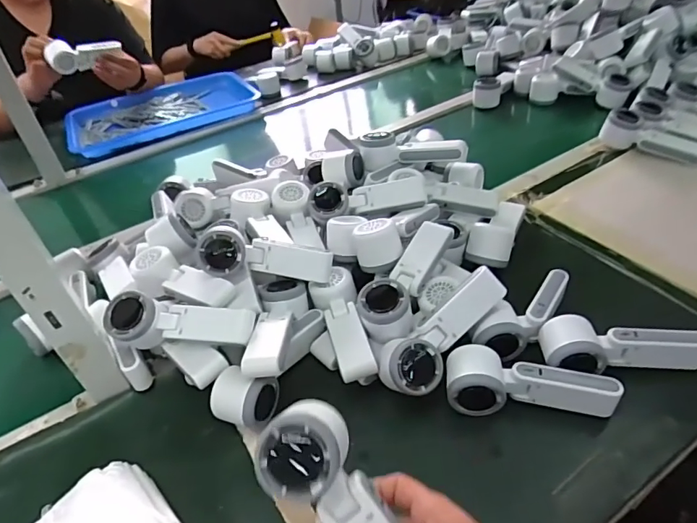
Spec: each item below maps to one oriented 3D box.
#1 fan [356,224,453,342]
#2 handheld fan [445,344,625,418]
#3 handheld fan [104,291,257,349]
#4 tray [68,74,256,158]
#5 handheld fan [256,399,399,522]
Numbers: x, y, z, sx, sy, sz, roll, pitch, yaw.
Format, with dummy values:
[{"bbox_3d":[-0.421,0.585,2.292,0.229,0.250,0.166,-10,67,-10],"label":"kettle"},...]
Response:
[{"bbox_3d":[0.072,0.019,0.581,0.060,0.051,0.165,27,57,23],"label":"fan"},{"bbox_3d":[0.186,0.129,0.506,0.164,0.050,0.057,0,40,10],"label":"handheld fan"},{"bbox_3d":[-0.188,0.067,0.542,0.165,0.045,0.052,-2,42,5],"label":"handheld fan"},{"bbox_3d":[-0.487,-0.395,1.281,0.468,0.046,0.314,-22,41,-16],"label":"tray"},{"bbox_3d":[0.003,0.176,0.332,0.066,0.037,0.171,-32,86,-26],"label":"handheld fan"}]

